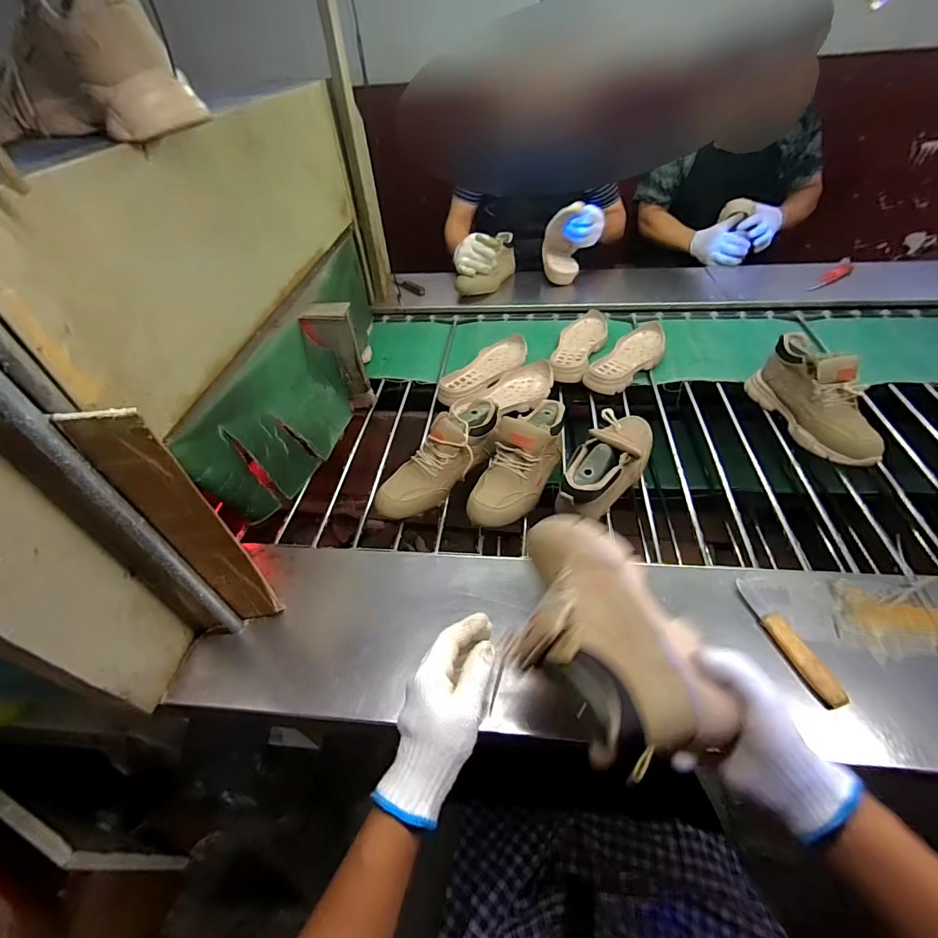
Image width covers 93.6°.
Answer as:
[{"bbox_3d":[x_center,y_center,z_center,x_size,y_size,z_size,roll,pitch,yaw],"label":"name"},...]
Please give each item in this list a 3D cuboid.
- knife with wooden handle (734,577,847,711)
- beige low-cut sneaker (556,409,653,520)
[{"bbox_3d":[0.392,0.208,0.544,0.026,0.012,0.161,-14,48,-9],"label":"knife with wooden handle"},{"bbox_3d":[0.239,-0.025,0.745,0.098,0.111,0.283,30,56,28],"label":"beige low-cut sneaker"}]

